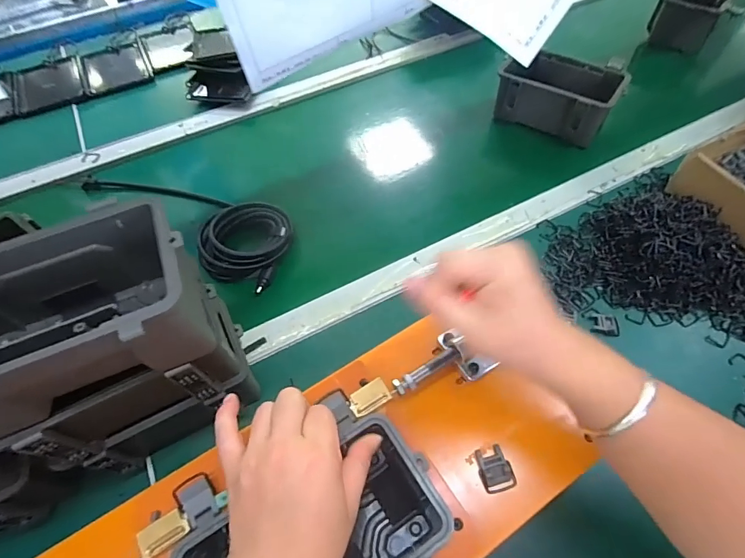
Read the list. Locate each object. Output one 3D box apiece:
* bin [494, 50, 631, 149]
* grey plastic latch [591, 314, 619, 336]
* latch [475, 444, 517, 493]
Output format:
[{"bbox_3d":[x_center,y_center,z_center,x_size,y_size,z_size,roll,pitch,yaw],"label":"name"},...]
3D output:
[{"bbox_3d":[0.291,-0.291,0.658,0.172,0.079,0.119,31,64,21],"label":"bin"},{"bbox_3d":[0.267,0.053,0.480,0.030,0.007,0.023,11,59,11],"label":"grey plastic latch"},{"bbox_3d":[0.096,0.148,0.327,0.025,0.010,0.032,-17,58,-8],"label":"latch"}]

